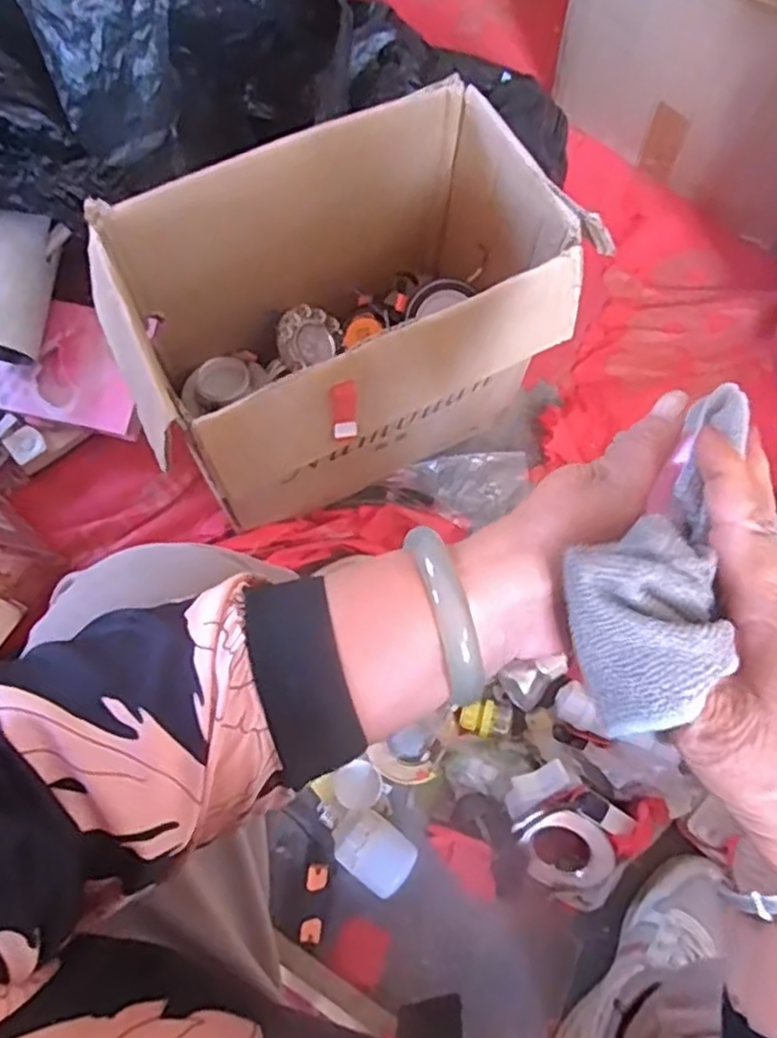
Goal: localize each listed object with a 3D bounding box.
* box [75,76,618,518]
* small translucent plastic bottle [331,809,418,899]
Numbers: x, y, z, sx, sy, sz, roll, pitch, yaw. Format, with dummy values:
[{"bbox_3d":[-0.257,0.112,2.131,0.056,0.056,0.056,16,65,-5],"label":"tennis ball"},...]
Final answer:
[{"bbox_3d":[-0.038,-0.180,0.690,0.388,0.267,0.245,-26,74,-7],"label":"box"},{"bbox_3d":[-0.015,0.326,0.703,0.080,0.048,0.055,33,76,11],"label":"small translucent plastic bottle"}]

